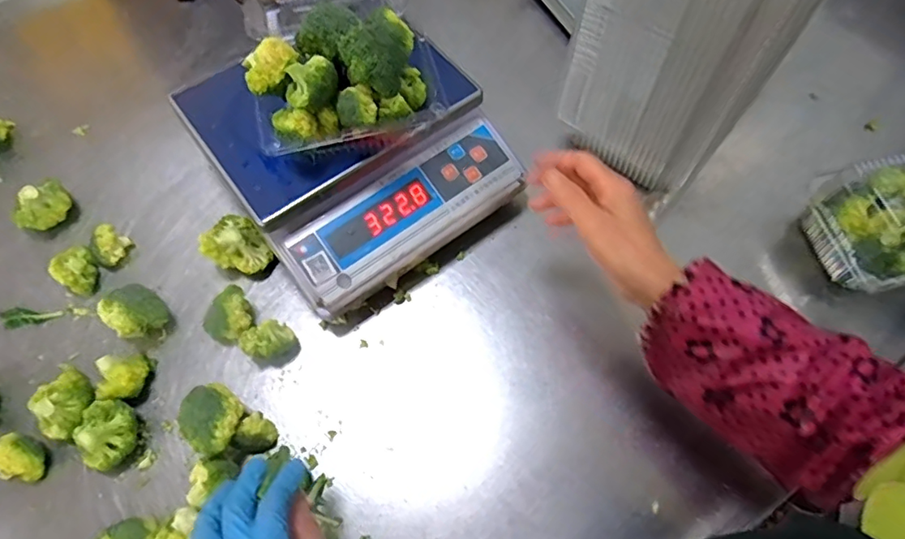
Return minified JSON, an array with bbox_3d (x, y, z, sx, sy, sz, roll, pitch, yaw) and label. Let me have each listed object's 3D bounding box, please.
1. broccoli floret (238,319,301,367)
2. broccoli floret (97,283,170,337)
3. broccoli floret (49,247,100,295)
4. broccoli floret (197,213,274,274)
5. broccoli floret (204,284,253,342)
[{"bbox_3d":[-0.193,0.077,0.561,0.050,0.037,0.046,-41,72,-18],"label":"broccoli floret"},{"bbox_3d":[-0.336,0.046,0.568,0.057,0.058,0.051,38,69,16],"label":"broccoli floret"},{"bbox_3d":[-0.423,0.001,0.602,0.045,0.029,0.042,38,69,16],"label":"broccoli floret"},{"bbox_3d":[-0.245,-0.025,0.606,0.071,0.054,0.058,37,69,15],"label":"broccoli floret"},{"bbox_3d":[-0.235,0.051,0.570,0.040,0.043,0.053,23,66,10],"label":"broccoli floret"}]

